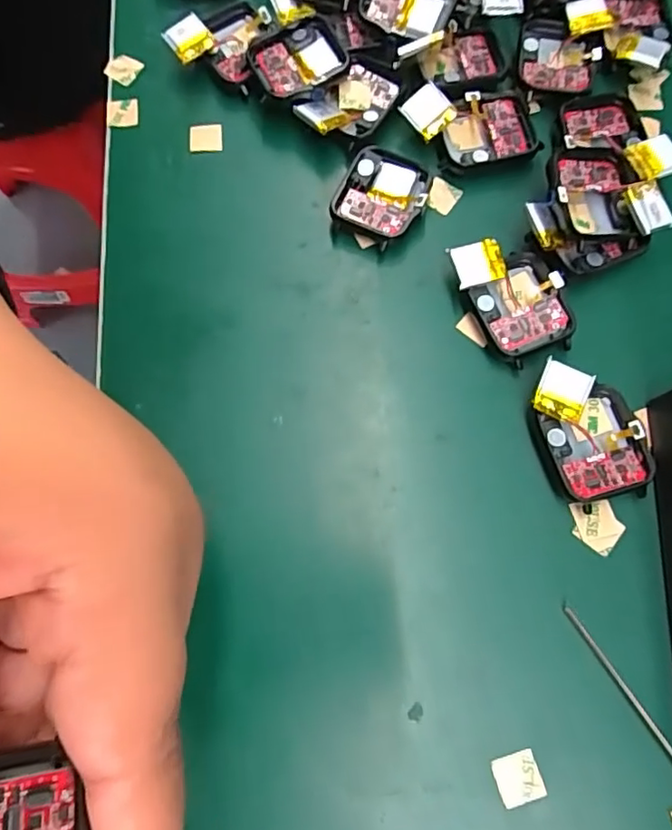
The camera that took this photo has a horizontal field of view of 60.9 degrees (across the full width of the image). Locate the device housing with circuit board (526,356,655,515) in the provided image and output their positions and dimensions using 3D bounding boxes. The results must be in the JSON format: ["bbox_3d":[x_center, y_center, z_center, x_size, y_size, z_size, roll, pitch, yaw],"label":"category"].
[{"bbox_3d":[0.099,0.006,0.225,0.038,0.017,0.055,-21,75,-5],"label":"device housing with circuit board"}]

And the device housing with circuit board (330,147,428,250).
[{"bbox_3d":[0.021,-0.098,0.260,0.036,0.013,0.041,26,76,8],"label":"device housing with circuit board"}]

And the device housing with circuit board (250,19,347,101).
[{"bbox_3d":[-0.017,-0.166,0.268,0.044,0.005,0.034,-24,75,-5],"label":"device housing with circuit board"}]

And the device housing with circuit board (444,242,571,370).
[{"bbox_3d":[0.076,-0.050,0.243,0.038,0.016,0.054,-25,75,-6],"label":"device housing with circuit board"}]

